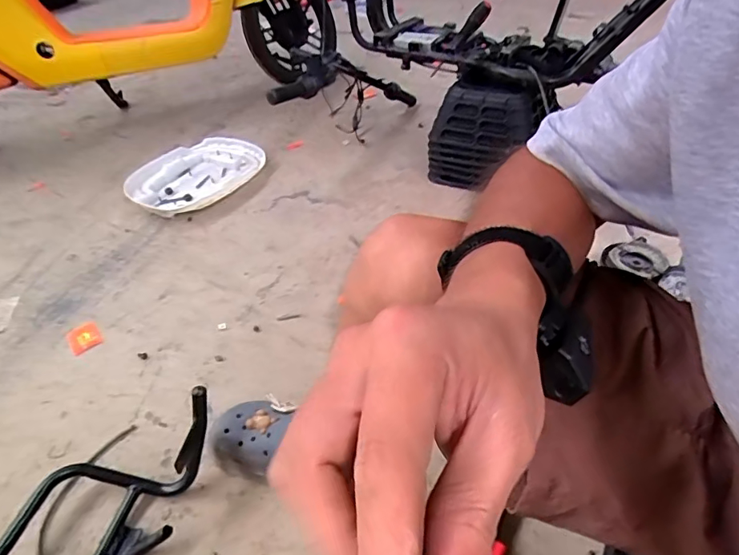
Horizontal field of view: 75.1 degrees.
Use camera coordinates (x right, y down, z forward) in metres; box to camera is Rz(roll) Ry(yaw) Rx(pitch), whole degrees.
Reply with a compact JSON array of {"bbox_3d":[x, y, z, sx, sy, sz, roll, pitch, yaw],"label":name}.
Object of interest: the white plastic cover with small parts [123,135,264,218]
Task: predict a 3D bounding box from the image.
[{"bbox_3d":[-0.462,-0.286,1.316,0.278,0.047,0.374,17,46,21],"label":"white plastic cover with small parts"}]

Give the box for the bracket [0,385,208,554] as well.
[{"bbox_3d":[-0.354,0.306,0.588,0.220,0.143,0.333,6,43,11],"label":"bracket"}]

